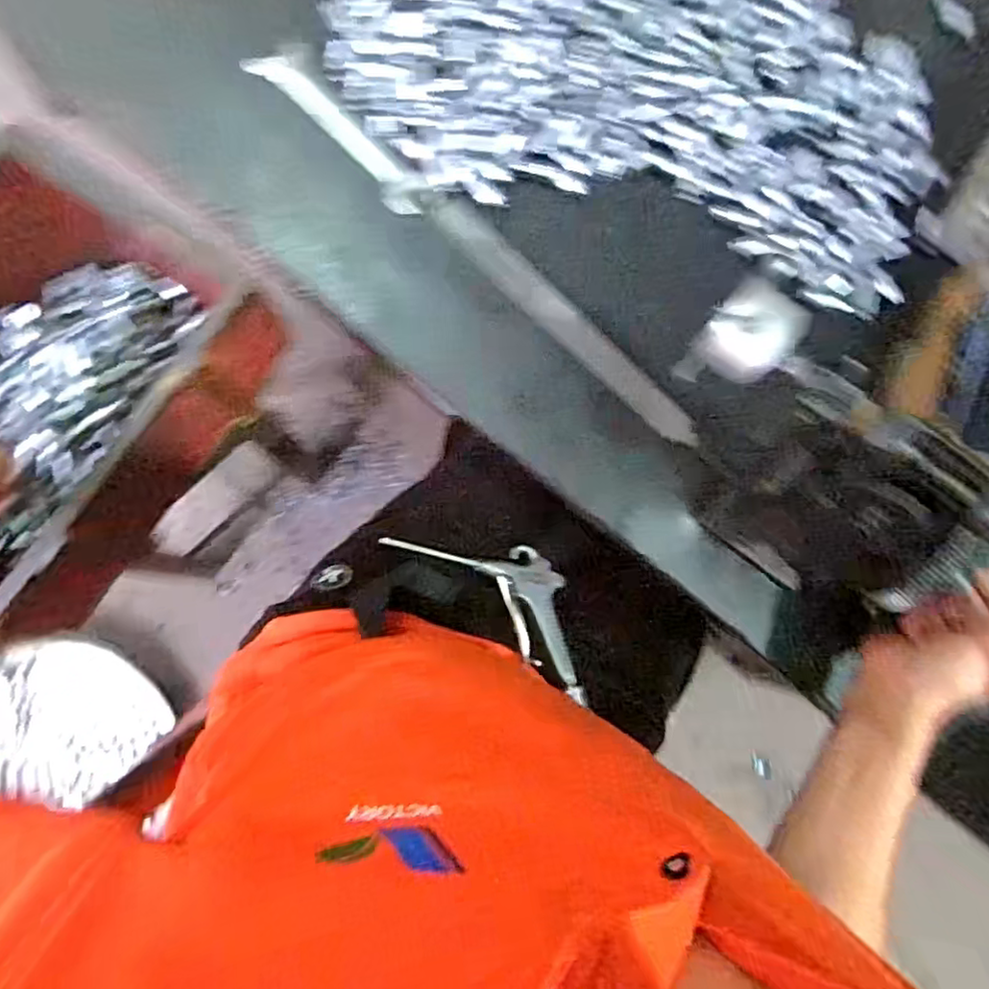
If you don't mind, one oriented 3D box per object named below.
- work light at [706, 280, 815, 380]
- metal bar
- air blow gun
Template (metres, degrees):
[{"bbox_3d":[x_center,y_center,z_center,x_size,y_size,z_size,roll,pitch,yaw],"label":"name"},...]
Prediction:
[{"bbox_3d":[0.128,-0.080,0.319,0.040,0.016,0.047,45,80,1],"label":"work light"},{"bbox_3d":[-0.013,-0.185,0.490,0.426,0.010,0.033,40,80,1],"label":"metal bar"},{"bbox_3d":[0.014,0.084,0.579,0.215,0.030,0.082,41,80,1],"label":"air blow gun"}]

